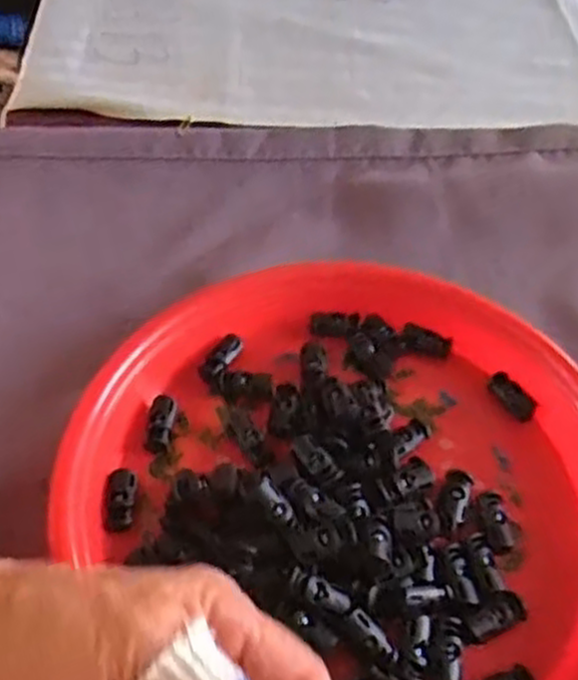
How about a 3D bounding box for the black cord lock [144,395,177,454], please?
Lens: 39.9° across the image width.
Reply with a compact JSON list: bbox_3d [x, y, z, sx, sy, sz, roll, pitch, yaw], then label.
[{"bbox_3d":[-0.063,0.042,0.392,0.012,0.010,0.029,2,52,0],"label":"black cord lock"}]

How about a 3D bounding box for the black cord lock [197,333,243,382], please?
[{"bbox_3d":[-0.036,0.010,0.417,0.012,0.007,0.031,24,55,16],"label":"black cord lock"}]

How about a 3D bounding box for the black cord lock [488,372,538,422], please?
[{"bbox_3d":[0.116,0.029,0.411,0.011,0.008,0.028,-35,75,-25],"label":"black cord lock"}]

